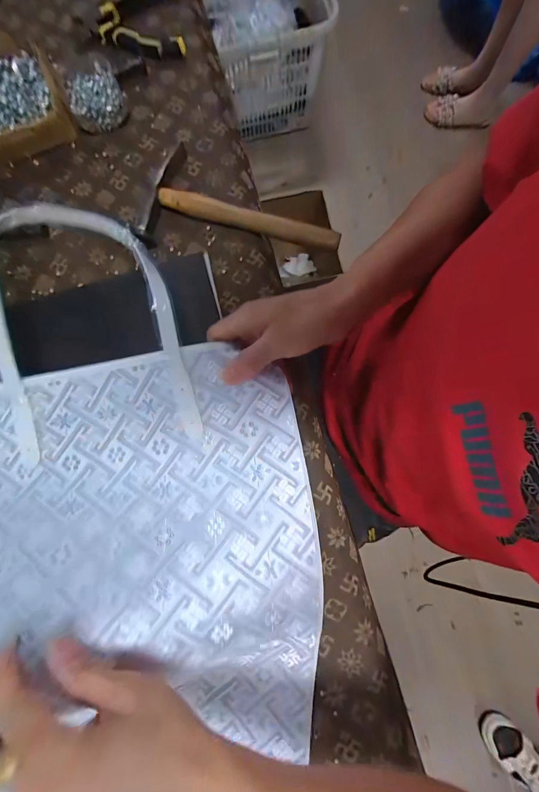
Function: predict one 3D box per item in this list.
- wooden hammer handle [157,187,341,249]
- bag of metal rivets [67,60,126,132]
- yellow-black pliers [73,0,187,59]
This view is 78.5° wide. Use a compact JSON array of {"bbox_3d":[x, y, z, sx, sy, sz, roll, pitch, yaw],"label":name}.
[{"bbox_3d":[-0.024,-0.210,0.390,0.215,0.022,0.020,16,82,4],"label":"wooden hammer handle"},{"bbox_3d":[-0.213,-0.366,0.409,0.061,0.034,0.067,-17,81,-1],"label":"bag of metal rivets"},{"bbox_3d":[-0.181,-0.479,0.418,0.141,0.037,0.093,-9,81,0],"label":"yellow-black pliers"}]

